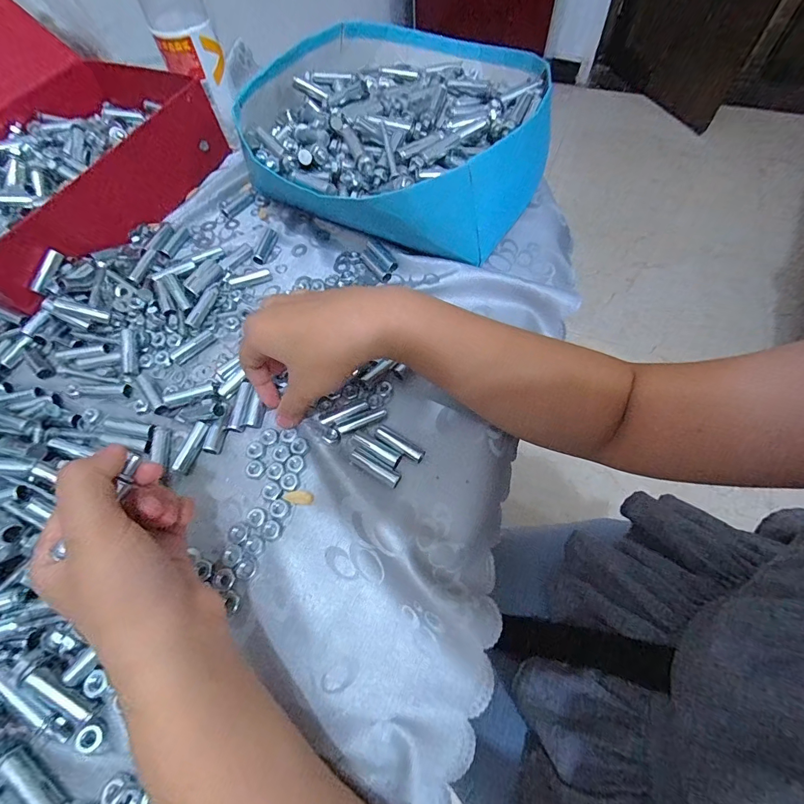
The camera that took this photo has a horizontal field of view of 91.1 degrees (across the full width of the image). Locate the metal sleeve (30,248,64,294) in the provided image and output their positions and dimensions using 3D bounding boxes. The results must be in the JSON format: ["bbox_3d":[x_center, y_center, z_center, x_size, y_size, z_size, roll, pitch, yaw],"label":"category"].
[{"bbox_3d":[-0.307,-0.113,0.341,0.012,0.009,0.040,24,87,14],"label":"metal sleeve"}]

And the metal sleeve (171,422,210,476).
[{"bbox_3d":[-0.158,0.034,0.296,0.009,0.010,0.039,13,64,9],"label":"metal sleeve"}]

